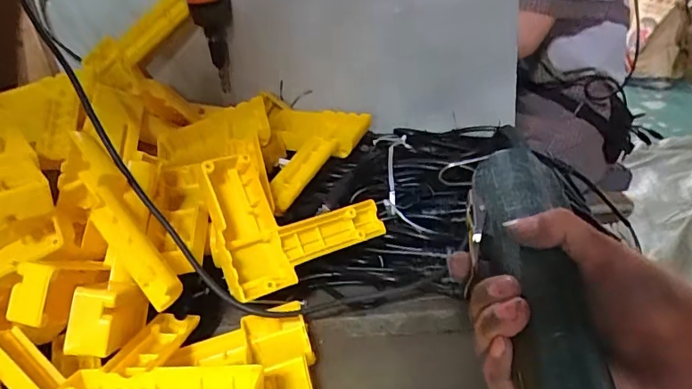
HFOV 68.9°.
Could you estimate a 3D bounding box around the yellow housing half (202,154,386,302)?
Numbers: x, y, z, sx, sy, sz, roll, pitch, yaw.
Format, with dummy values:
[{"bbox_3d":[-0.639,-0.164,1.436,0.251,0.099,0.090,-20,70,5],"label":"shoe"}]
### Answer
[{"bbox_3d":[-0.048,0.012,0.430,0.145,0.113,0.027,-20,-9,-34],"label":"yellow housing half"}]

